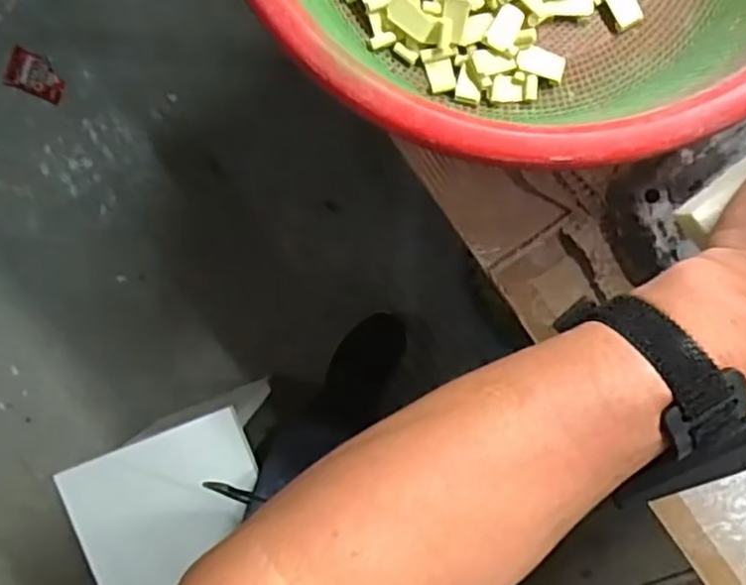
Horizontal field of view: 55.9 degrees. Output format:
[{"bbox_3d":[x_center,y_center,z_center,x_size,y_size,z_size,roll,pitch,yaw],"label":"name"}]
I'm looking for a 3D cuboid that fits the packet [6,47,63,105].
[{"bbox_3d":[-0.511,-0.329,1.066,0.082,0.007,0.055,24,83,-16],"label":"packet"}]

